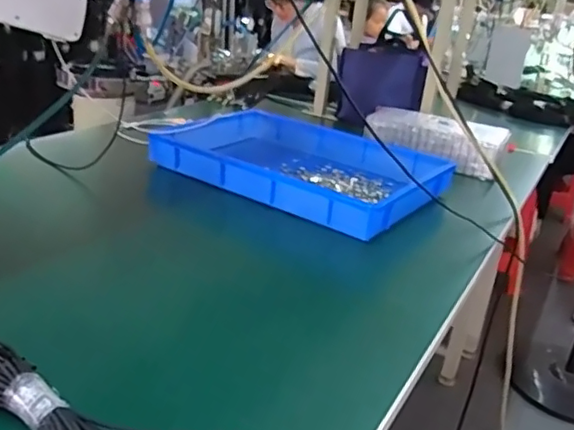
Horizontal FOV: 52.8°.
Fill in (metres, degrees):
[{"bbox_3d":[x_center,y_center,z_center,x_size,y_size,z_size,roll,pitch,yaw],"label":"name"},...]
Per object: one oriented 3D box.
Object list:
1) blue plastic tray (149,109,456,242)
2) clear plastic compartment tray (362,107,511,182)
[{"bbox_3d":[0.014,-0.117,1.222,0.584,0.067,0.365,20,27,29],"label":"blue plastic tray"},{"bbox_3d":[0.363,-0.184,1.417,0.327,0.099,0.145,16,25,22],"label":"clear plastic compartment tray"}]

